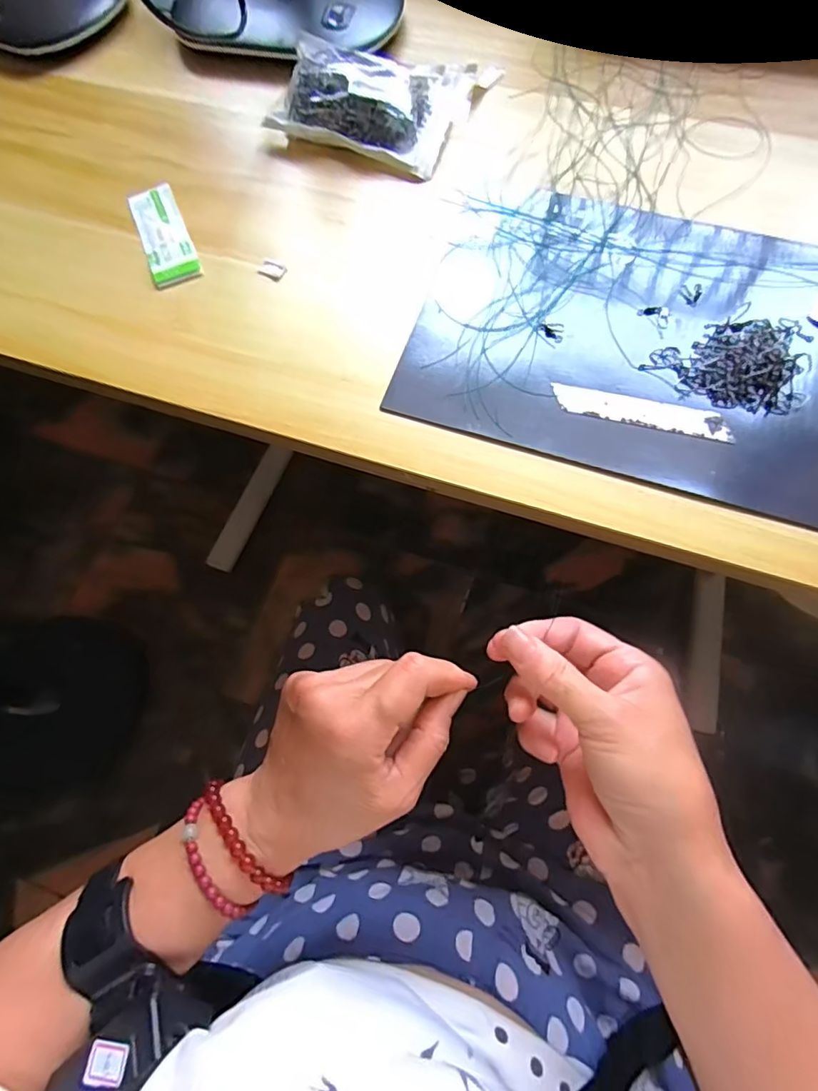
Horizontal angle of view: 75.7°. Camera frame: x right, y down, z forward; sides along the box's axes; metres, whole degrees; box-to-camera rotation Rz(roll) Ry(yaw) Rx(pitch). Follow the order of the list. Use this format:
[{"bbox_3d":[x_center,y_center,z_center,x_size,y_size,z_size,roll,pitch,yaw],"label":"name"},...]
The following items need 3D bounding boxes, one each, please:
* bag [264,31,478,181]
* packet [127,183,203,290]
[{"bbox_3d":[-0.026,-0.330,0.383,0.128,0.033,0.096,20,73,9],"label":"bag"},{"bbox_3d":[-0.168,-0.214,0.359,0.031,0.004,0.092,-23,71,-5],"label":"packet"}]

